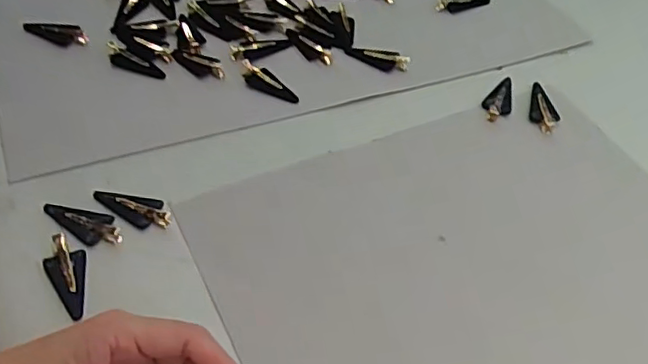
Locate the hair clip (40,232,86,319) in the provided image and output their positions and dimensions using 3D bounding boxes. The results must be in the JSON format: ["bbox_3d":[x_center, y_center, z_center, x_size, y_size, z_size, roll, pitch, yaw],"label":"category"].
[{"bbox_3d":[-0.167,0.062,0.414,0.025,0.010,0.058,-16,66,-16],"label":"hair clip"}]

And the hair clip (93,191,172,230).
[{"bbox_3d":[-0.138,0.020,0.458,0.059,0.011,0.024,20,52,15],"label":"hair clip"}]

